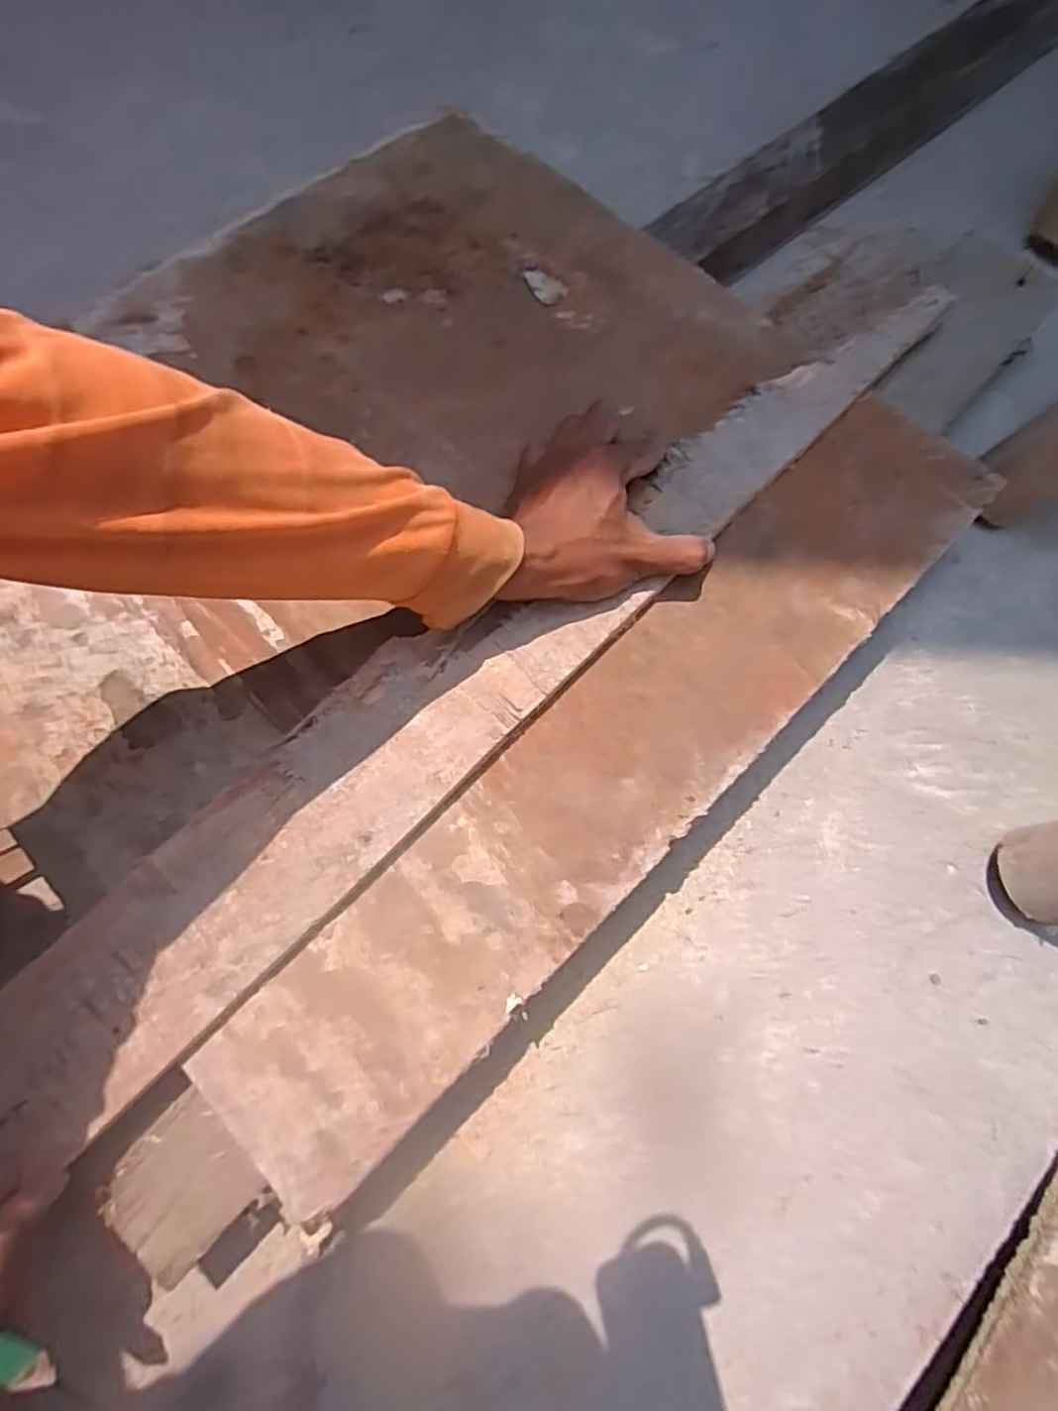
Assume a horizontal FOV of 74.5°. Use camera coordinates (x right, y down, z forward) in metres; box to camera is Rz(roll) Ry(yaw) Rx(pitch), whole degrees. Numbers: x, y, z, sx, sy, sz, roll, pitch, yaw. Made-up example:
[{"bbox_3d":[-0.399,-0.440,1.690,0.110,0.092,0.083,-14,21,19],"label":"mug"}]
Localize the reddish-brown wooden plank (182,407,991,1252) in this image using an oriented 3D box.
[{"bbox_3d":[0.072,0.013,0.398,0.103,0.011,0.569,43,74,13],"label":"reddish-brown wooden plank"}]

